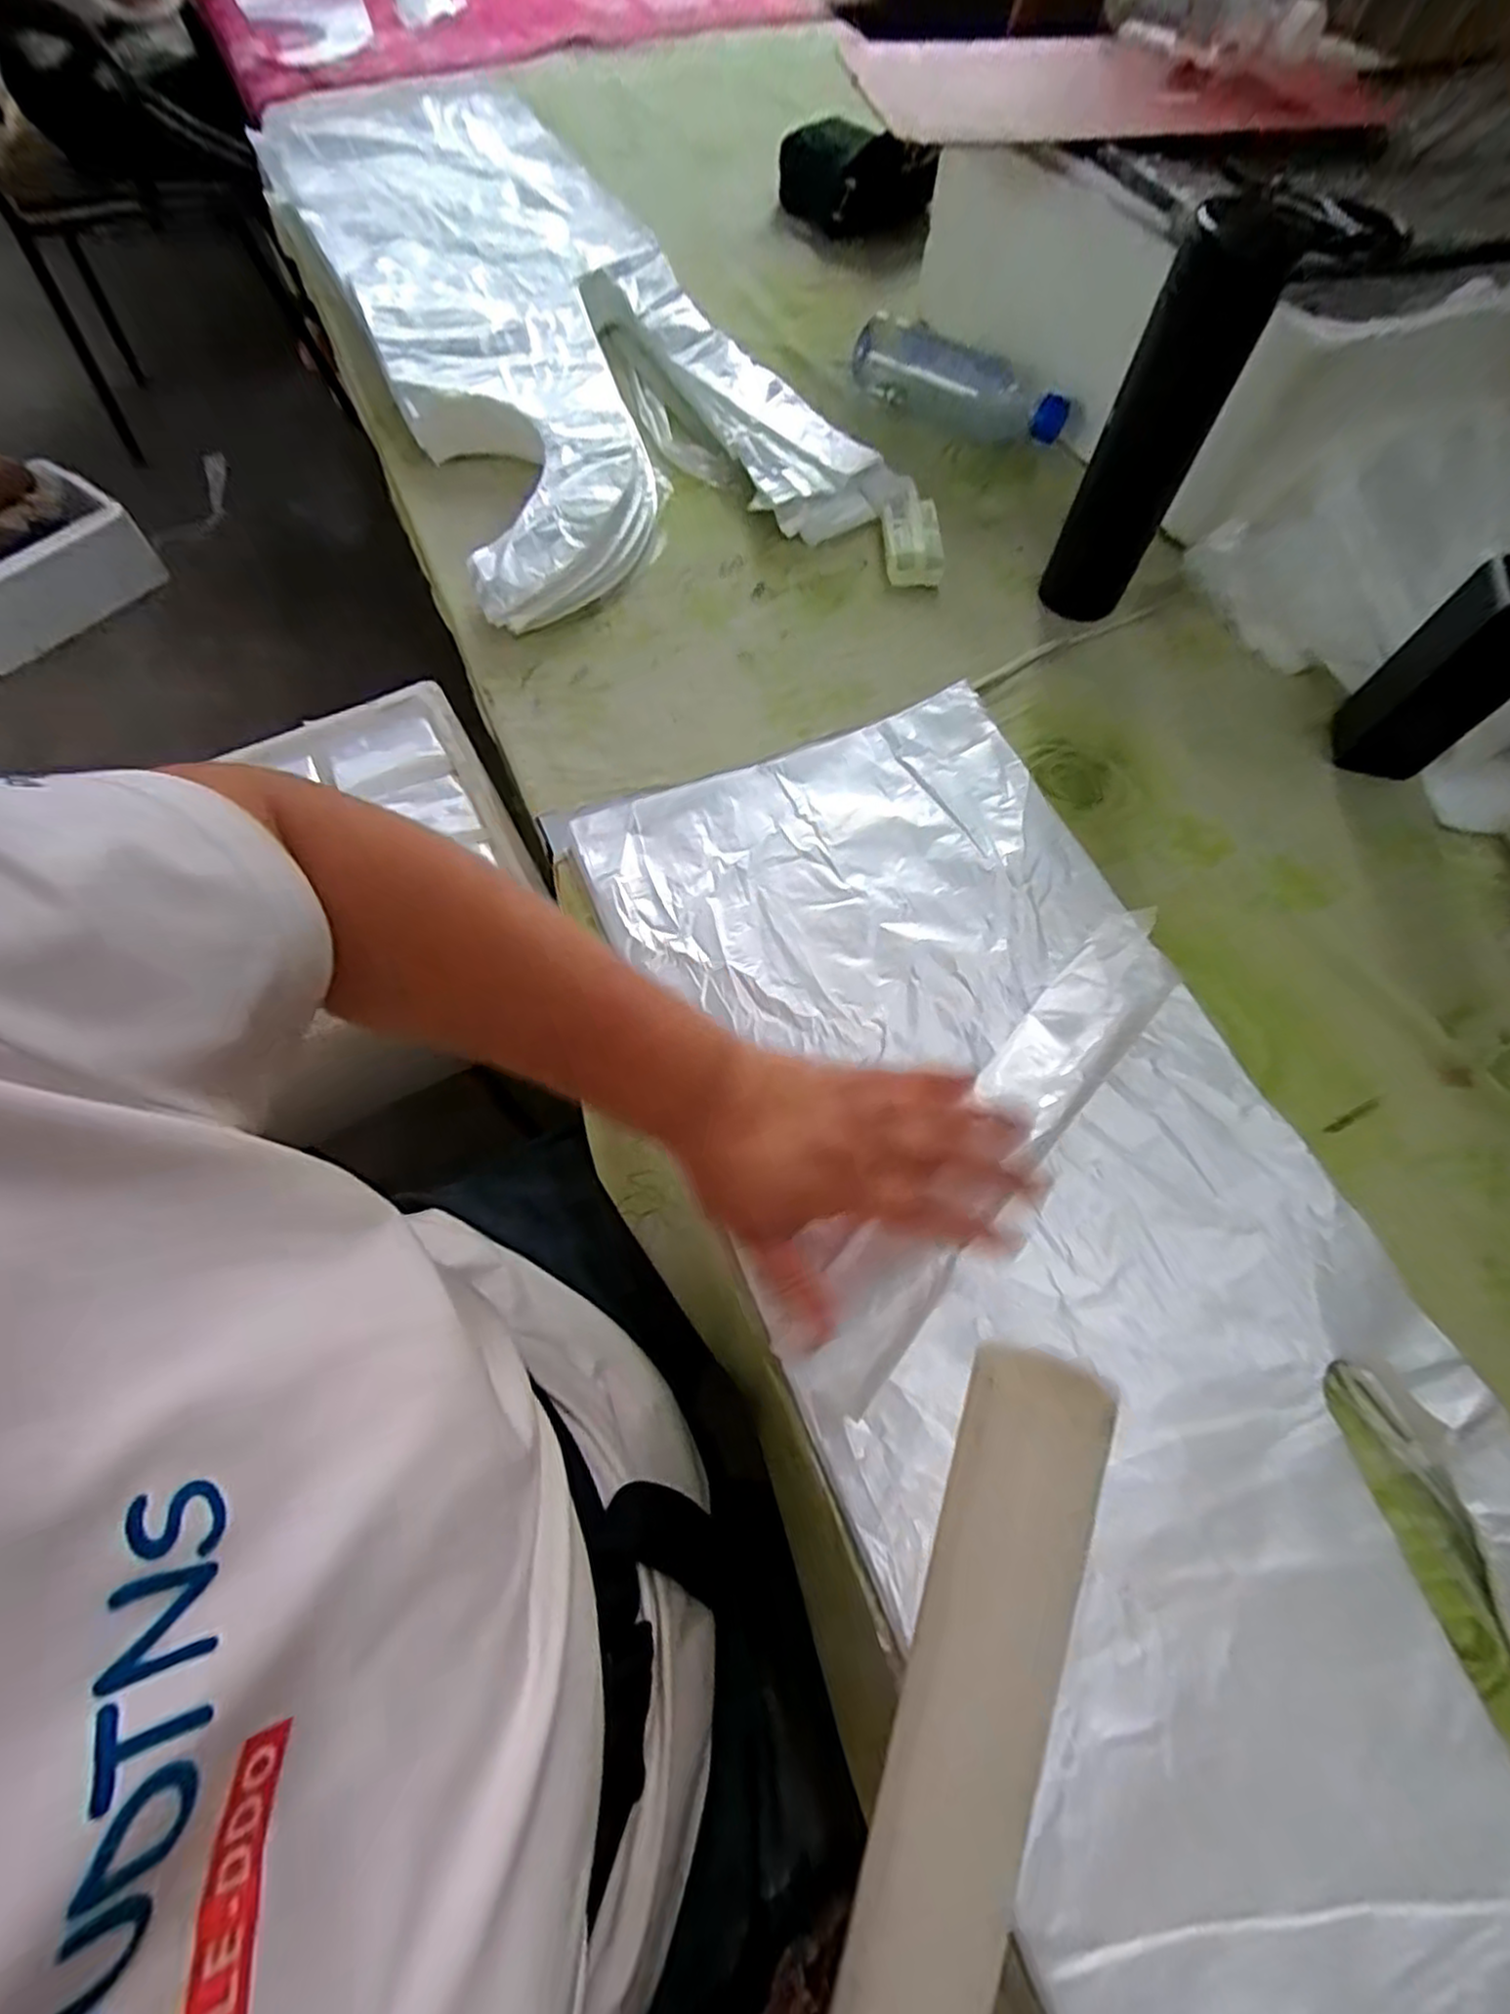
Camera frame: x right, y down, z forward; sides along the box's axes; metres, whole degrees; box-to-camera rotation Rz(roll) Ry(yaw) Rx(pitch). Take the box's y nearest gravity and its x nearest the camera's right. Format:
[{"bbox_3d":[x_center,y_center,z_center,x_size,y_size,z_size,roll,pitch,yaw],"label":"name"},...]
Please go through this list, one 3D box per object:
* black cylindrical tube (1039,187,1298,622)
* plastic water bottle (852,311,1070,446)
[{"bbox_3d":[0.274,-0.390,0.496,0.064,0.220,0.071,29,67,11],"label":"black cylindrical tube"},{"bbox_3d":[0.190,-0.589,0.689,0.225,0.050,0.067,32,68,12],"label":"plastic water bottle"}]

